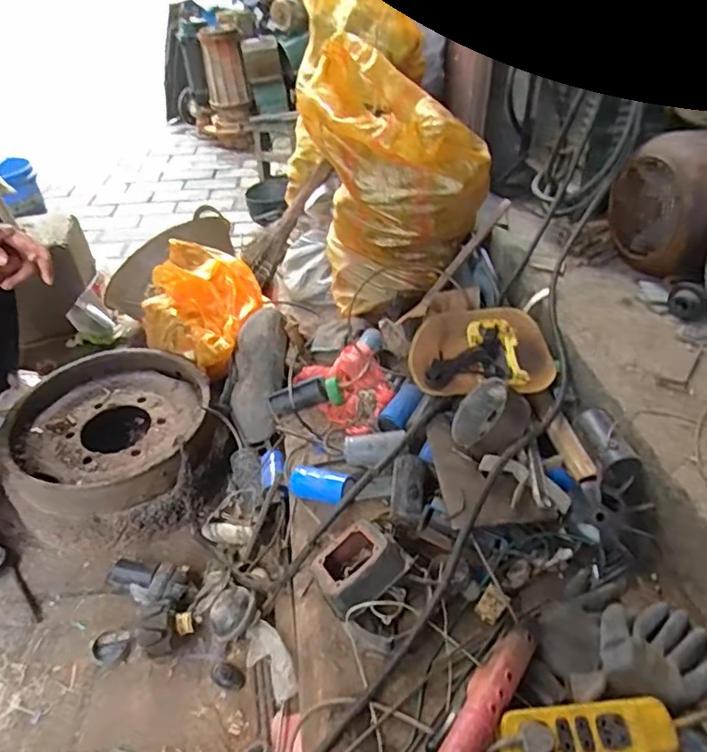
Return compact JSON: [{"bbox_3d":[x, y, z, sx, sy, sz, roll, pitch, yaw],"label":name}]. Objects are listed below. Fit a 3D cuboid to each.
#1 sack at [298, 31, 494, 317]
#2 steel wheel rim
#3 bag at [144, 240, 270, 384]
[{"bbox_3d":[0.065,-0.364,1.107,0.302,0.468,0.326,-30,47,-32],"label":"sack"},{"bbox_3d":[-0.489,0.131,1.144,0.411,0.164,0.457,-17,42,-20],"label":"steel wheel rim"},{"bbox_3d":[-0.337,-0.157,1.265,0.277,0.190,0.244,21,43,25],"label":"bag"}]

